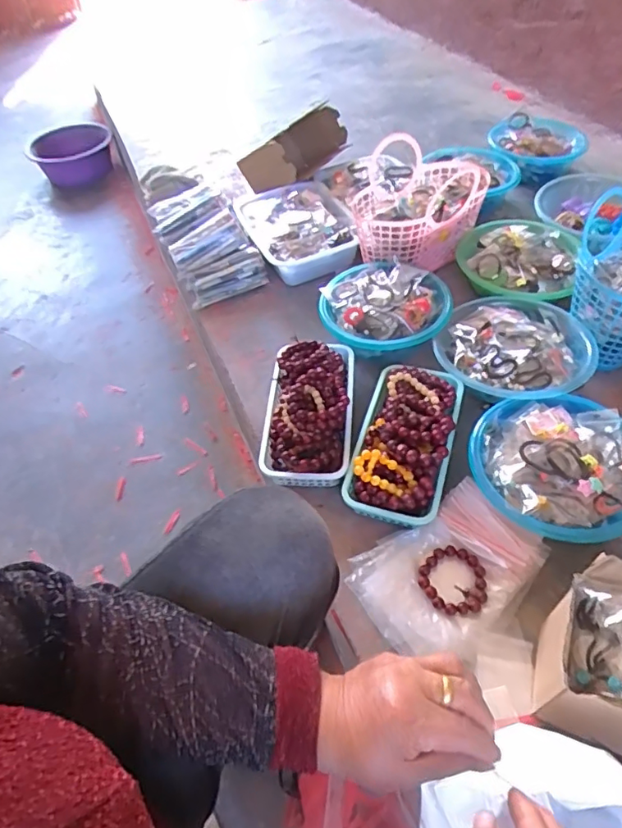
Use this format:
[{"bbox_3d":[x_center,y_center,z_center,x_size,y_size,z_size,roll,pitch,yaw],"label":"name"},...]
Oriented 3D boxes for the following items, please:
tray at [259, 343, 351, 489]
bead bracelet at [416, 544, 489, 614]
[{"bbox_3d":[-0.003,-0.019,0.798,0.128,0.088,0.254,3,51,7],"label":"tray"},{"bbox_3d":[0.176,0.207,0.654,0.080,0.010,0.081,-2,51,3],"label":"bead bracelet"}]

